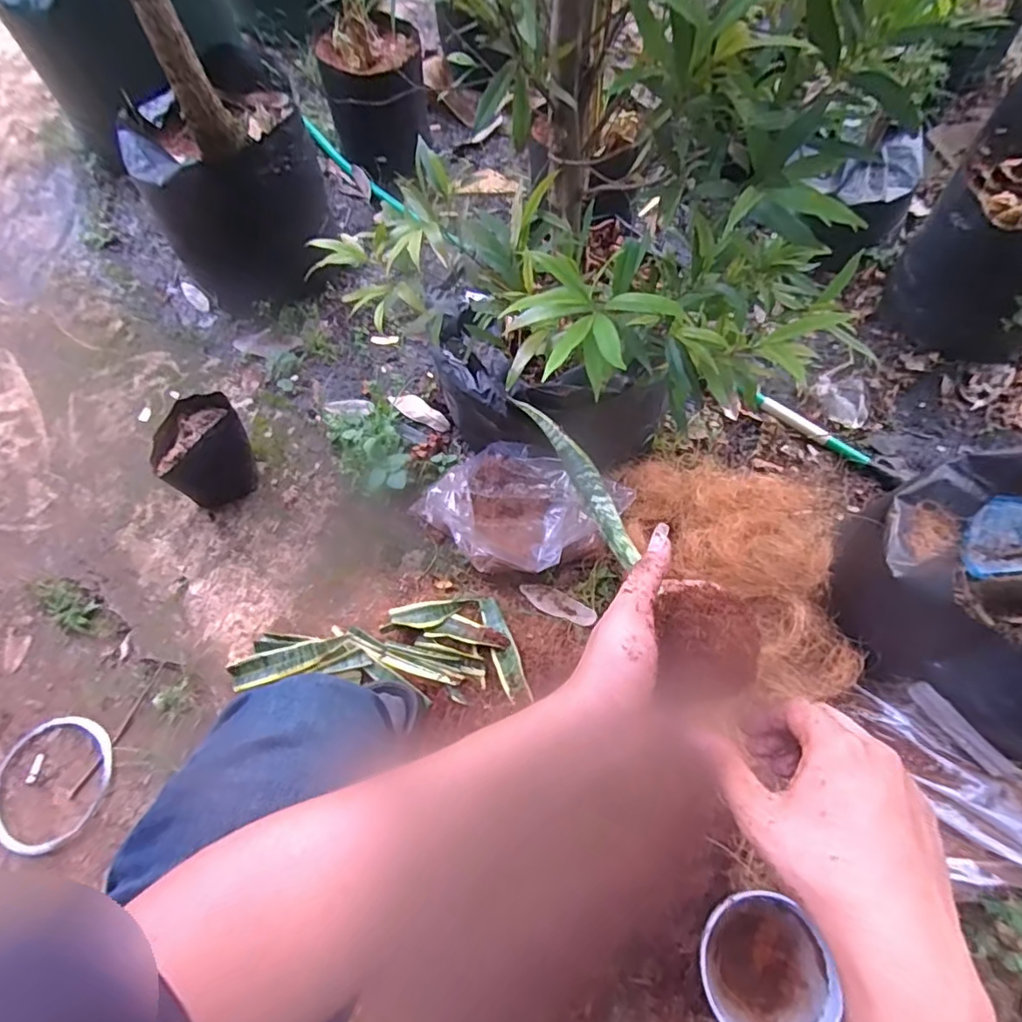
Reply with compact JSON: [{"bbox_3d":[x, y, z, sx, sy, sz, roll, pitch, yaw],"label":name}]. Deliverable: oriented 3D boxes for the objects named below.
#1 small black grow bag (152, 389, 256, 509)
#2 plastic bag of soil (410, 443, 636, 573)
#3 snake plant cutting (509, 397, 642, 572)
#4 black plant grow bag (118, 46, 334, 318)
[{"bbox_3d":[-0.489,-0.097,0.938,0.137,0.147,0.119,-37,68,-13],"label":"small black grow bag"},{"bbox_3d":[-0.001,0.001,0.880,0.313,0.116,0.195,21,67,12],"label":"plastic bag of soil"},{"bbox_3d":[0.049,-0.026,0.411,0.021,0.008,0.142,-27,72,-9],"label":"snake plant cutting"},{"bbox_3d":[-0.504,-0.585,1.116,0.320,0.297,0.307,-32,67,-12],"label":"black plant grow bag"}]

